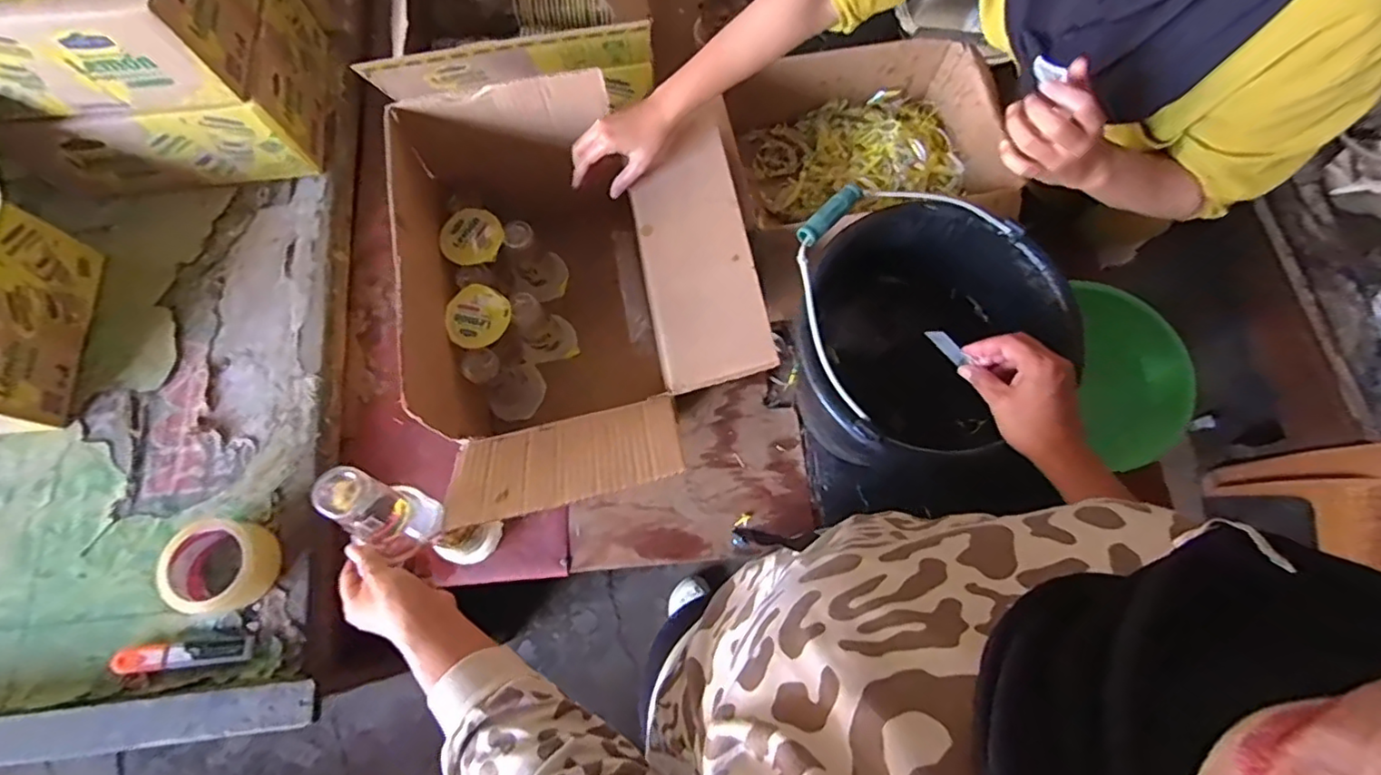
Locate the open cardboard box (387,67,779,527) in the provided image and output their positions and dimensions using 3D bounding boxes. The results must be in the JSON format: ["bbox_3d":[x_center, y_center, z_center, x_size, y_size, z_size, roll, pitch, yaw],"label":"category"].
[{"bbox_3d":[-0.108,-0.108,0.714,0.362,0.246,0.473,-12,73,-5],"label":"open cardboard box"}]

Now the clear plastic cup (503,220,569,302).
[{"bbox_3d":[-0.200,-0.168,0.788,0.070,0.117,0.065,0,73,-1],"label":"clear plastic cup"}]

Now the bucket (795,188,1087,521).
[{"bbox_3d":[0.241,-0.031,0.694,0.299,0.295,0.270,16,73,3],"label":"bucket"}]

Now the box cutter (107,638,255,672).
[{"bbox_3d":[-0.548,0.290,0.657,0.134,0.021,0.025,-4,73,-3],"label":"box cutter"}]

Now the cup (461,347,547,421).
[{"bbox_3d":[-0.221,-0.006,0.744,0.073,0.129,0.069,0,73,-1],"label":"cup"}]

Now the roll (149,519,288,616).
[{"bbox_3d":[-0.517,0.193,0.661,0.102,0.059,0.093,0,73,-1],"label":"roll"}]

